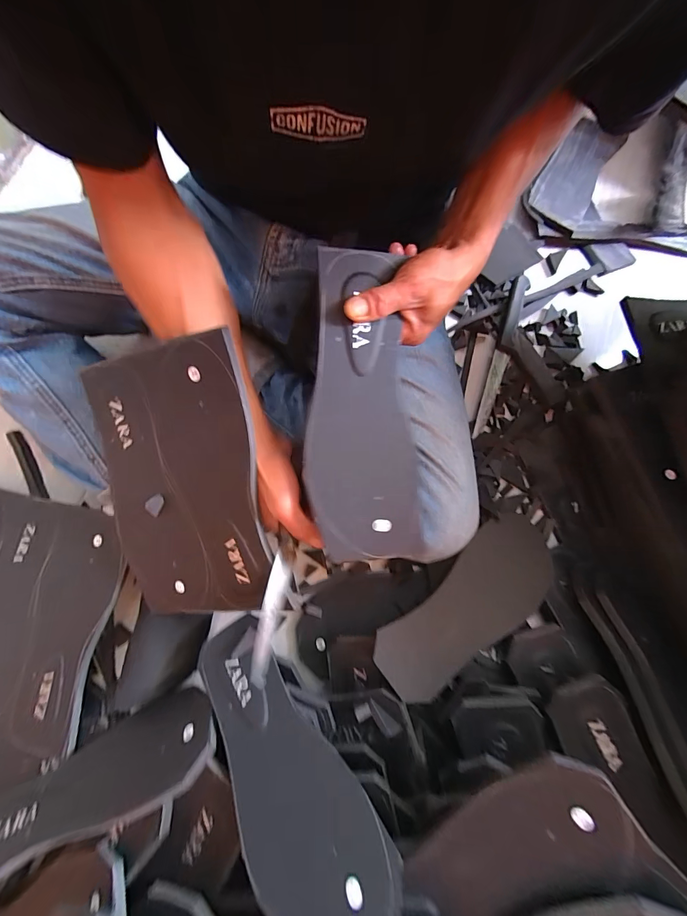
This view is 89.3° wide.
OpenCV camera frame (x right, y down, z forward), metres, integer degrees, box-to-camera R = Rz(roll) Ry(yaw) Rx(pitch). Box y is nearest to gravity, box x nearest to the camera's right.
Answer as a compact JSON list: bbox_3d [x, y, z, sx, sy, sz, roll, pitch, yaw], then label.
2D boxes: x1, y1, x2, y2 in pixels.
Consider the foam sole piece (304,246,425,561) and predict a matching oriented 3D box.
[{"bbox_3d":[0.011,-0.039,0.296,0.094,0.007,0.255,-7,96,-7],"label":"foam sole piece"}]

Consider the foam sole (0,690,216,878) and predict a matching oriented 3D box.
[{"bbox_3d":[-0.241,0.311,0.340,0.252,0.099,0.017,-27,113,-4],"label":"foam sole"}]

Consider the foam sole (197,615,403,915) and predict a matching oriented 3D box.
[{"bbox_3d":[-0.063,0.267,0.307,0.095,0.017,0.253,-37,54,-17],"label":"foam sole"}]

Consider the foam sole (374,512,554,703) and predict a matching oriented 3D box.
[{"bbox_3d":[0.152,0.160,0.394,0.259,0.012,0.095,-35,67,-24],"label":"foam sole"}]

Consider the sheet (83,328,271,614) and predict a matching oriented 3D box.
[{"bbox_3d":[-0.159,0.031,0.333,0.171,0.010,0.258,-3,104,16],"label":"sheet"}]

